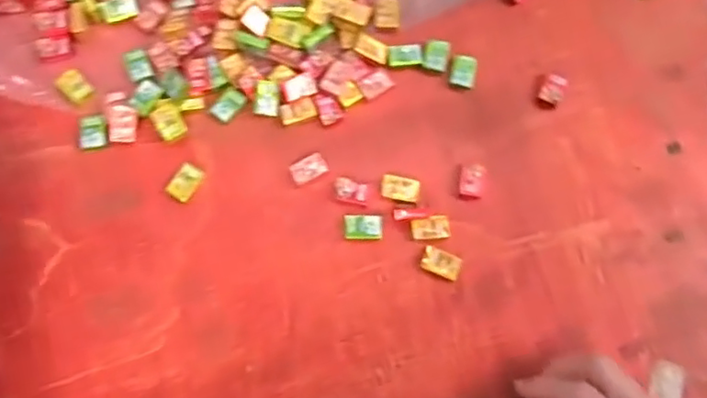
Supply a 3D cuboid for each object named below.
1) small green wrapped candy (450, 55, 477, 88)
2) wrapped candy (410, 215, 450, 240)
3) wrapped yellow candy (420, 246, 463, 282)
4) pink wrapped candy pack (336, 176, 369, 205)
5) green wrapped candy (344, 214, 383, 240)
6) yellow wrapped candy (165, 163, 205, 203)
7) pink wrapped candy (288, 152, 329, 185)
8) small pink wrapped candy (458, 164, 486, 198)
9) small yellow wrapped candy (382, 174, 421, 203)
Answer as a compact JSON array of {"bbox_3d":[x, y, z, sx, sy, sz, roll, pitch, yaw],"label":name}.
[{"bbox_3d":[0.085,-0.098,0.465,0.019,0.005,0.025,10,77,2],"label":"small green wrapped candy"},{"bbox_3d":[0.055,0.021,0.436,0.027,0.004,0.017,-11,77,-3],"label":"wrapped candy"},{"bbox_3d":[0.063,0.046,0.431,0.029,0.006,0.018,23,78,5],"label":"wrapped yellow candy"},{"bbox_3d":[-0.001,-0.007,0.440,0.025,0.004,0.017,12,77,2],"label":"pink wrapped candy pack"},{"bbox_3d":[0.007,0.020,0.433,0.027,0.004,0.018,1,77,0],"label":"green wrapped candy"},{"bbox_3d":[-0.122,-0.012,0.440,0.019,0.006,0.026,30,78,6],"label":"yellow wrapped candy"},{"bbox_3d":[-0.033,-0.022,0.444,0.026,0.005,0.018,-28,79,-7],"label":"pink wrapped candy"},{"bbox_3d":[0.087,-0.013,0.446,0.018,0.005,0.025,12,77,2],"label":"small pink wrapped candy"},{"bbox_3d":[0.034,-0.008,0.442,0.027,0.004,0.018,13,77,2],"label":"small yellow wrapped candy"}]

